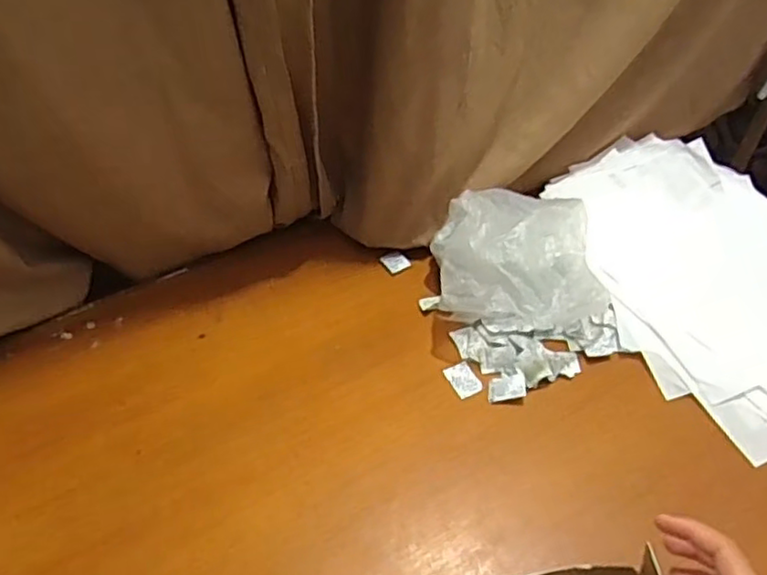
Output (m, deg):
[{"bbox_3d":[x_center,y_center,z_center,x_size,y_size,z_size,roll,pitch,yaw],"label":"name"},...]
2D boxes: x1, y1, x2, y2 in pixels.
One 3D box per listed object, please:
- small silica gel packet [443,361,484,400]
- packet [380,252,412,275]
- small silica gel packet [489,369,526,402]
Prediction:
[{"bbox_3d":[0.089,0.101,0.727,0.030,0.004,0.044,-22,50,-17],"label":"small silica gel packet"},{"bbox_3d":[0.016,-0.033,0.851,0.031,0.006,0.033,-23,50,-18],"label":"packet"},{"bbox_3d":[0.135,0.108,0.713,0.041,0.005,0.030,-11,66,10],"label":"small silica gel packet"}]

